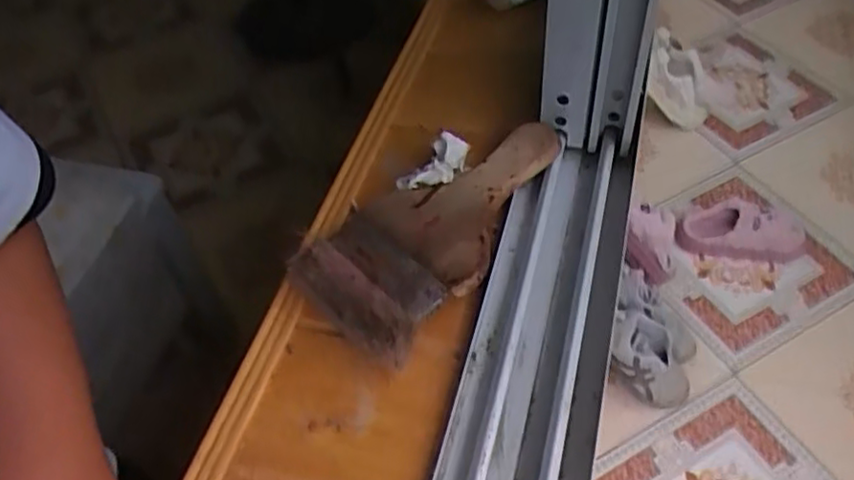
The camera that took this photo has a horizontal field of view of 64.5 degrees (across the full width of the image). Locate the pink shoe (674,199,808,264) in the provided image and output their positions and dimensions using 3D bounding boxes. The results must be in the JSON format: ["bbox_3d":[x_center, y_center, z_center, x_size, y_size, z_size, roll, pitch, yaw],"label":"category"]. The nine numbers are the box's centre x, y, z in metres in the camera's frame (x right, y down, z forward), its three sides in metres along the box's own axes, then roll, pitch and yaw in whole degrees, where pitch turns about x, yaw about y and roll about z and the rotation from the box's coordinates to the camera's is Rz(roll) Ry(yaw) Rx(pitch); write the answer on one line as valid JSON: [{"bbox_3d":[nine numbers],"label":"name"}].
[{"bbox_3d":[0.729,-0.030,1.572,0.274,0.088,0.161,-3,50,4],"label":"pink shoe"}]

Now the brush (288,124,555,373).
[{"bbox_3d":[0.005,-0.015,0.427,0.100,0.025,0.197,29,60,27],"label":"brush"}]

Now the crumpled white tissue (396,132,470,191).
[{"bbox_3d":[0.008,-0.050,0.449,0.029,0.026,0.055,35,63,30],"label":"crumpled white tissue"}]

